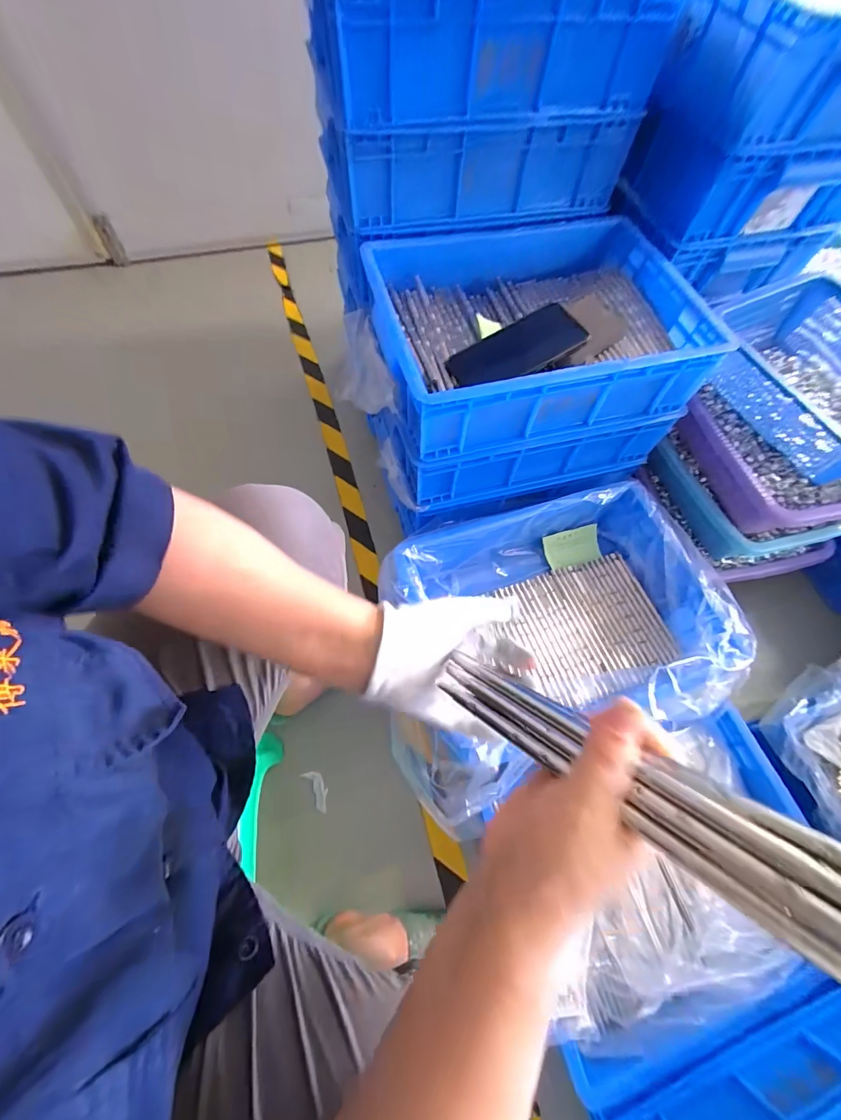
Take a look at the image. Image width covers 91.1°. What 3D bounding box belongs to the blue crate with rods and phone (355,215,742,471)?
[{"bbox_3d":[0.145,-0.324,0.572,0.395,0.108,0.310,-13,66,-9],"label":"blue crate with rods and phone"}]

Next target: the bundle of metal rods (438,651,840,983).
[{"bbox_3d":[0.085,0.098,0.200,0.033,0.014,0.207,-46,36,-20],"label":"bundle of metal rods"}]

